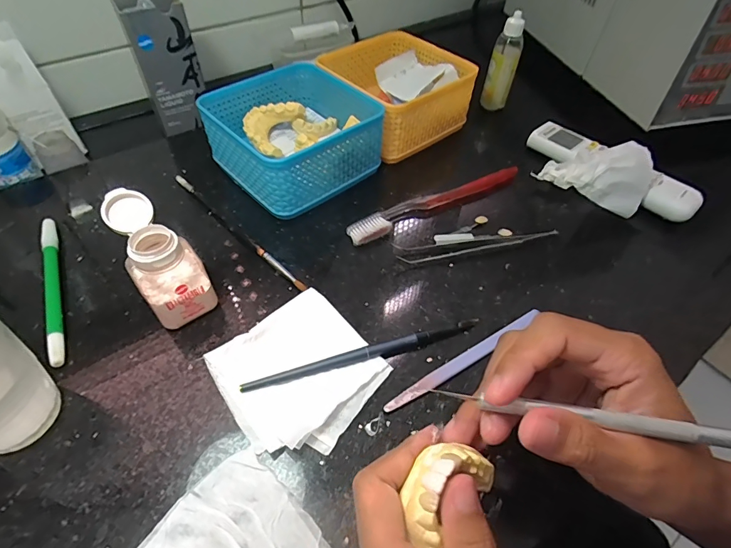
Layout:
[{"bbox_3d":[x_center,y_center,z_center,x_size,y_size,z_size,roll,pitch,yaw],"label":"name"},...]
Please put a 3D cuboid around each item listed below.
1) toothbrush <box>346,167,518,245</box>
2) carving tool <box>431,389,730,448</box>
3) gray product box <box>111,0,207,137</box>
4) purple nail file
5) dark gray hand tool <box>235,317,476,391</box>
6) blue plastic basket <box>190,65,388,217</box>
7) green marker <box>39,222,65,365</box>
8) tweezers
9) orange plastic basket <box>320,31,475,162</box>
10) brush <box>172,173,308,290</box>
[{"bbox_3d":[0.068,-0.068,0.374,0.187,0.012,0.022,-23,57,-20],"label":"toothbrush"},{"bbox_3d":[0.098,0.061,0.172,0.134,0.010,0.008,7,52,4],"label":"carving tool"},{"bbox_3d":[-0.204,-0.217,0.411,0.058,0.114,0.054,-24,57,-20],"label":"gray product box"},{"bbox_3d":[0.070,0.058,0.276,0.132,0.007,0.009,-25,57,-20],"label":"purple nail file"},{"bbox_3d":[0.002,0.053,0.274,0.165,0.006,0.011,-14,54,-13],"label":"dark gray hand tool"},{"bbox_3d":[-0.067,-0.133,0.387,0.130,0.063,0.130,-35,61,-26],"label":"blue plastic basket"},{"bbox_3d":[-0.233,0.008,0.301,0.011,0.009,0.143,-22,56,-19],"label":"green marker"},{"bbox_3d":[0.095,-0.025,0.341,0.137,0.009,0.021,-4,52,-6],"label":"tweezers"},{"bbox_3d":[0.036,-0.201,0.441,0.127,0.059,0.133,-27,58,-22],"label":"orange plastic basket"},{"bbox_3d":[-0.113,-0.040,0.346,0.187,0.007,0.008,39,60,24],"label":"brush"}]

